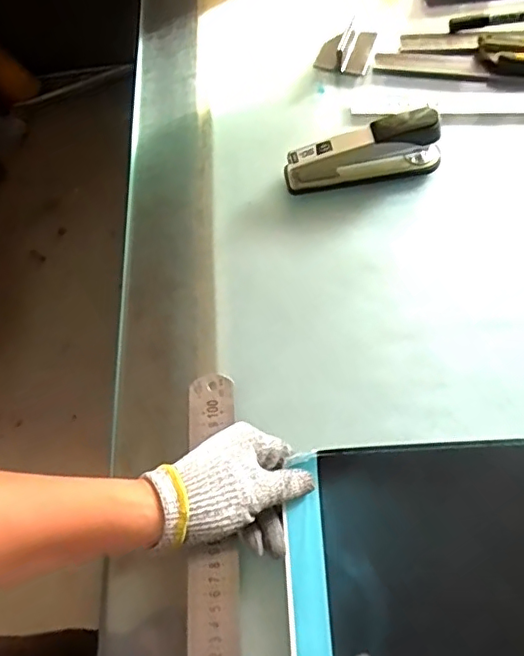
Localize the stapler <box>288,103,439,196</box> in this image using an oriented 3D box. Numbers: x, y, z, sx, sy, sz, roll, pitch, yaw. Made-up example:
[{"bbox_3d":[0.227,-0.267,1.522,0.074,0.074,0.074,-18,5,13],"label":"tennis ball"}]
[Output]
[{"bbox_3d":[0.099,-0.168,0.533,0.151,0.071,0.030,-10,64,1],"label":"stapler"}]

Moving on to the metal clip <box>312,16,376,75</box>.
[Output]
[{"bbox_3d":[0.093,-0.308,0.613,0.056,0.030,0.059,12,66,11],"label":"metal clip"}]

